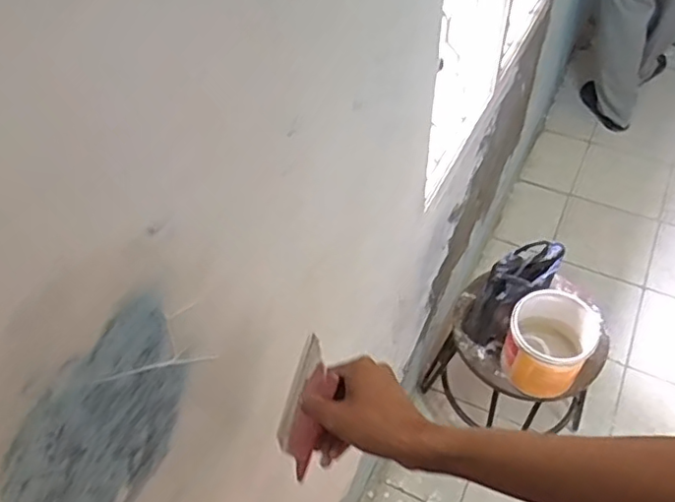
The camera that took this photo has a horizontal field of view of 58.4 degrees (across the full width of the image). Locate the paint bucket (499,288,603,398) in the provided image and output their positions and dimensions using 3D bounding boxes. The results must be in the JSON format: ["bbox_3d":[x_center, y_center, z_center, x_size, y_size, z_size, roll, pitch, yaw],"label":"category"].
[{"bbox_3d":[0.416,0.182,1.198,0.151,0.150,0.164,-1,51,2],"label":"paint bucket"}]

